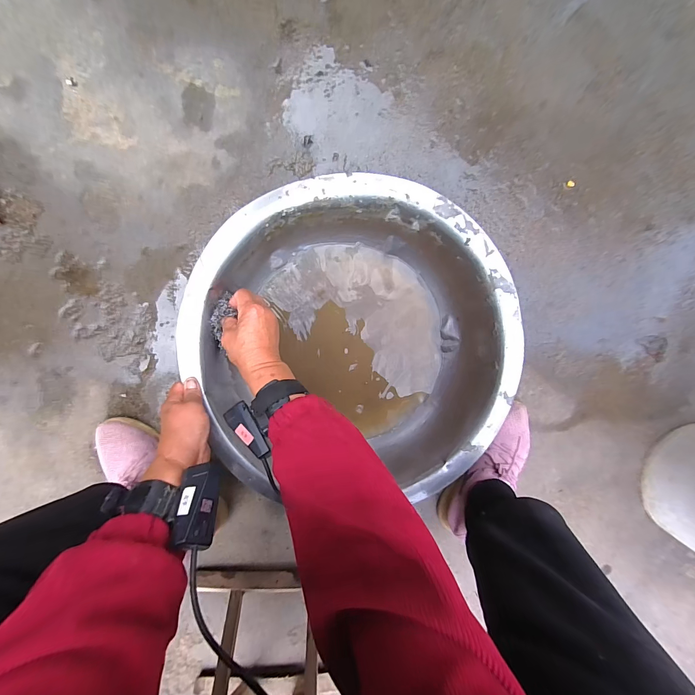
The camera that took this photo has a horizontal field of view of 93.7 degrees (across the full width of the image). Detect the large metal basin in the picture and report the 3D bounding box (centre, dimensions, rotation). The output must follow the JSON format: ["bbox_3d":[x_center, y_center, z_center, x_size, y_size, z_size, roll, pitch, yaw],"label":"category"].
[{"bbox_3d":[0.007,-0.020,0.492,0.432,0.154,0.388,12,95,-5],"label":"large metal basin"}]

